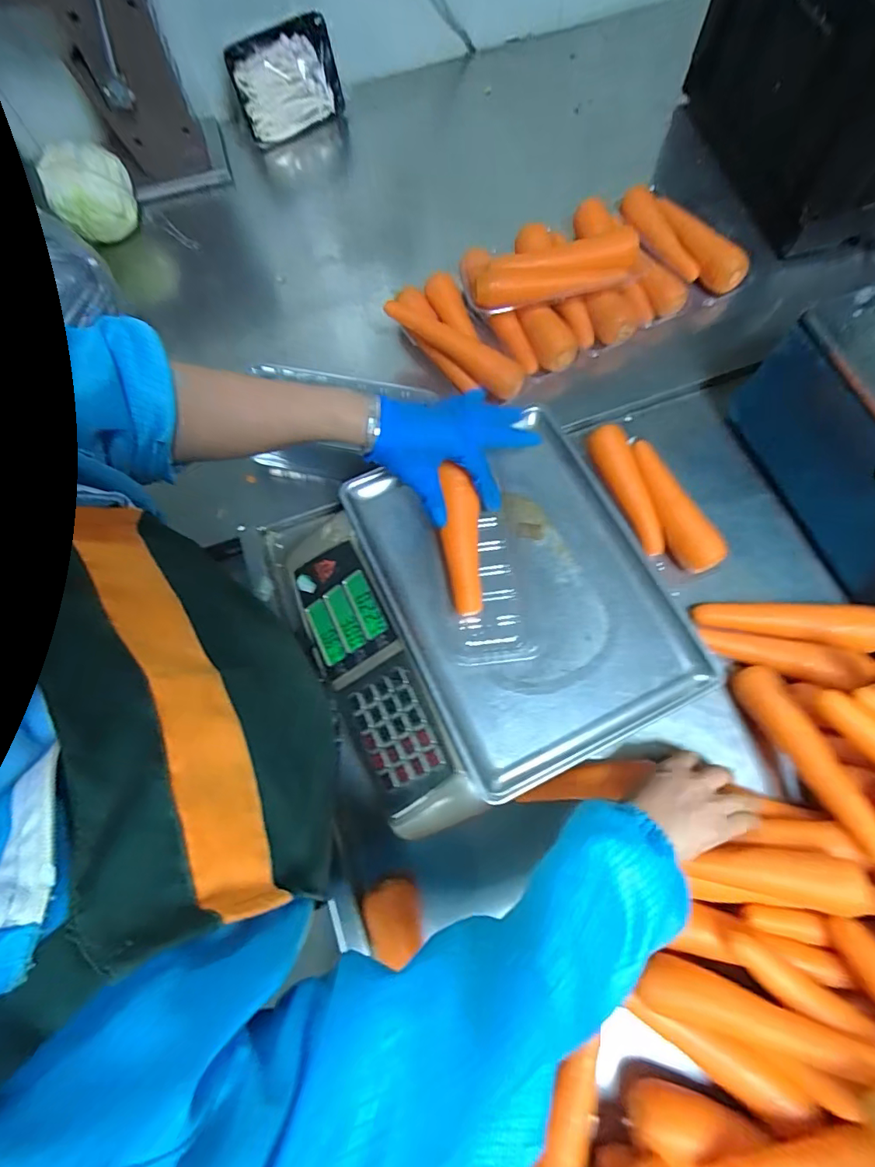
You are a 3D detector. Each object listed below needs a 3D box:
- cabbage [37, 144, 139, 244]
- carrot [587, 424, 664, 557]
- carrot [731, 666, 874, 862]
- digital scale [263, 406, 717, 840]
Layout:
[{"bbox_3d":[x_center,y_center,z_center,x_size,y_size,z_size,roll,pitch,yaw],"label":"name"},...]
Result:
[{"bbox_3d":[-0.502,-0.565,0.742,0.117,0.092,0.097,-31,73,-8],"label":"cabbage"},{"bbox_3d":[0.228,-0.113,0.602,0.045,0.035,0.165,-23,85,-5],"label":"carrot"},{"bbox_3d":[0.356,0.164,0.488,0.031,0.035,0.186,-18,51,-4],"label":"carrot"},{"bbox_3d":[0.021,0.015,0.534,0.345,0.107,0.383,-26,73,-6],"label":"digital scale"}]

